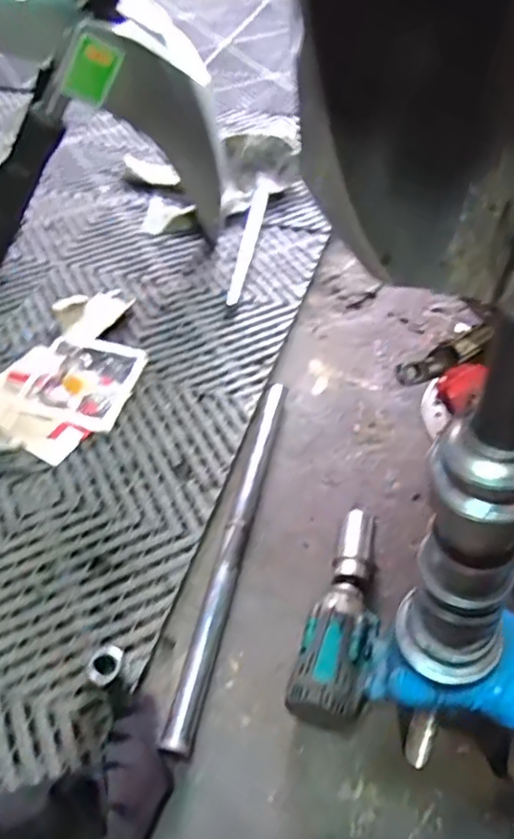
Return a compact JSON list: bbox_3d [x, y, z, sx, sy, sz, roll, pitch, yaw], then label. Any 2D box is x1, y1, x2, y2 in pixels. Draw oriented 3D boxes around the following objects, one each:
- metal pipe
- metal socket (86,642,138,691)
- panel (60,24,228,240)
[{"bbox_3d":[-0.022,0.125,0.673,0.026,0.028,0.433,8,50,10],"label":"metal pipe"},{"bbox_3d":[-0.134,0.232,0.572,0.035,0.038,0.038,-2,49,2],"label":"metal socket"},{"bbox_3d":[-0.113,-0.399,0.863,0.053,0.344,0.123,42,96,31],"label":"panel"}]

